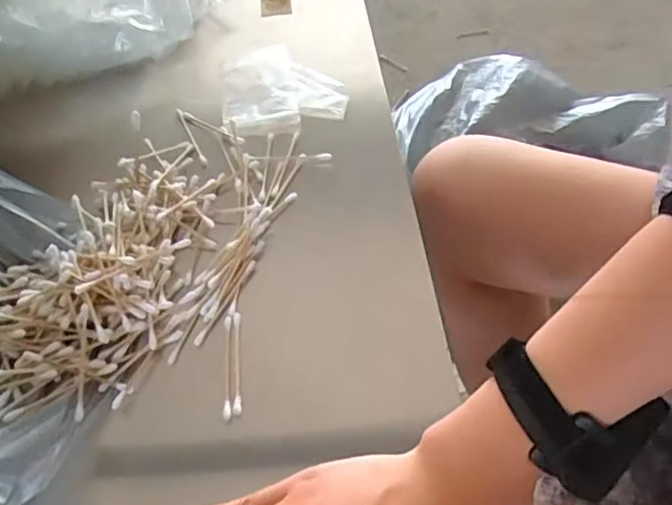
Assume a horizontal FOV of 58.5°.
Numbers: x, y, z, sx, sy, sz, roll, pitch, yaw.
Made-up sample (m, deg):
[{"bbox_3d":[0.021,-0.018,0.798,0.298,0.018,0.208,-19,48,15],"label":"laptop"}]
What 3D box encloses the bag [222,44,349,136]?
[{"bbox_3d":[-0.052,-0.152,0.538,0.103,0.011,0.107,-16,56,-9],"label":"bag"}]

